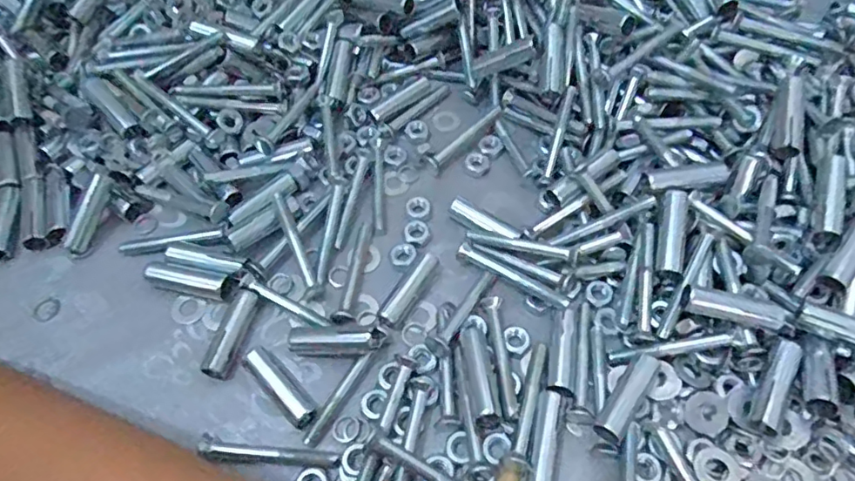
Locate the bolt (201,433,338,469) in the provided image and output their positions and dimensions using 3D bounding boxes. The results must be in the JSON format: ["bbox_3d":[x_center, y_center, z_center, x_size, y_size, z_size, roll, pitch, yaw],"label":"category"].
[{"bbox_3d":[-0.063,0.085,0.228,0.055,0.007,0.009,5,58,3],"label":"bolt"}]

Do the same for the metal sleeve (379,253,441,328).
[{"bbox_3d":[-0.008,0.023,0.267,0.008,0.010,0.040,30,62,17],"label":"metal sleeve"}]

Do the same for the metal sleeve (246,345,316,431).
[{"bbox_3d":[-0.063,0.063,0.246,0.012,0.008,0.042,-39,66,-22],"label":"metal sleeve"}]

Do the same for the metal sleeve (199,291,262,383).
[{"bbox_3d":[-0.086,0.041,0.254,0.012,0.011,0.040,13,59,7],"label":"metal sleeve"}]

